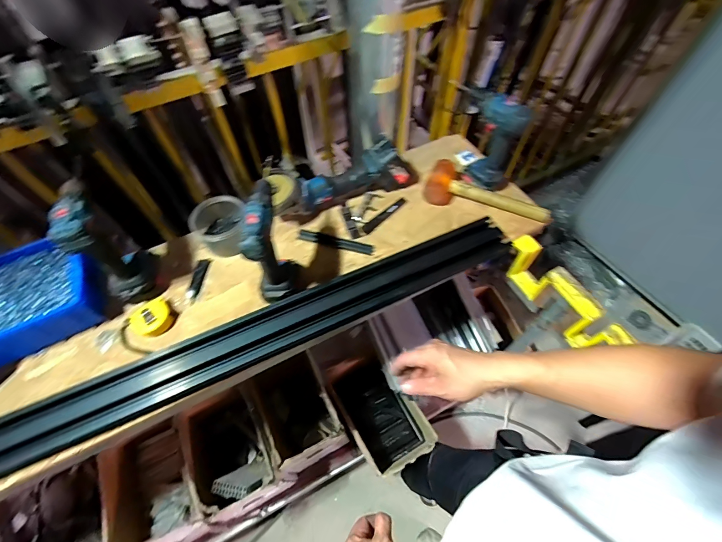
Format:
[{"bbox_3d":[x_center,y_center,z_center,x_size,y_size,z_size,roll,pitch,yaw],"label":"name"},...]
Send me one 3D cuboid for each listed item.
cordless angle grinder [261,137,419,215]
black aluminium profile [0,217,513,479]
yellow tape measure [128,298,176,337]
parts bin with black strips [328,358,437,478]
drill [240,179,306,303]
[{"bbox_3d":[-0.044,-0.219,0.790,0.381,0.112,0.103,-22,60,-14],"label":"cordless angle grinder"},{"bbox_3d":[-0.225,0.131,0.630,1.160,0.052,0.105,-22,60,-13],"label":"black aluminium profile"},{"bbox_3d":[-0.407,0.092,0.658,0.076,0.027,0.070,0,57,0],"label":"yellow tape measure"},{"bbox_3d":[0.053,0.478,1.136,0.218,0.196,0.362,-31,63,-18],"label":"parts bin with black strips"},{"bbox_3d":[-0.168,-0.046,0.629,0.088,0.214,0.145,-15,59,-10],"label":"drill"}]

